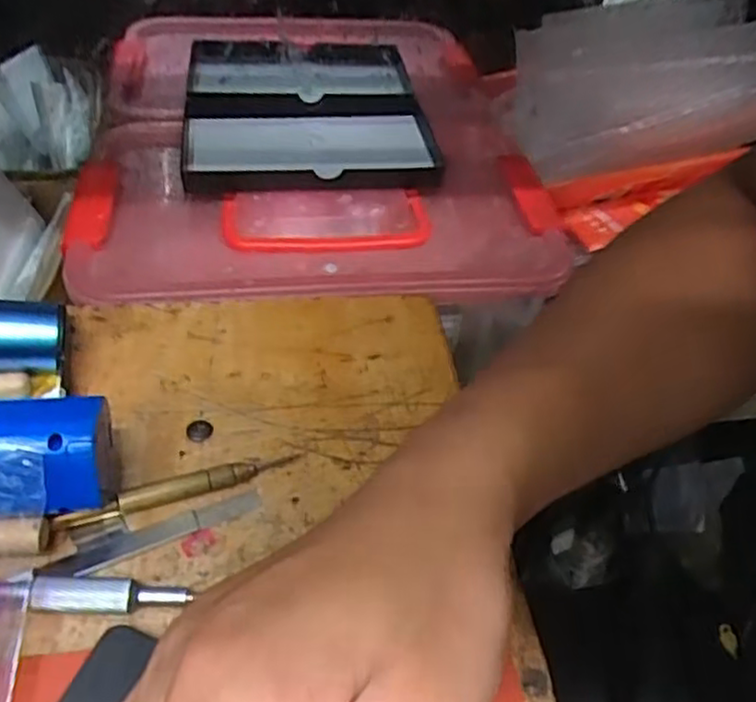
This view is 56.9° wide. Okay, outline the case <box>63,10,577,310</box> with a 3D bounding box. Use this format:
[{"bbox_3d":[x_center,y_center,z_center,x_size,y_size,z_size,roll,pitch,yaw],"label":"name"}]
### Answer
[{"bbox_3d":[-0.044,-0.168,0.519,0.324,0.060,0.357,0,45,-7],"label":"case"}]

